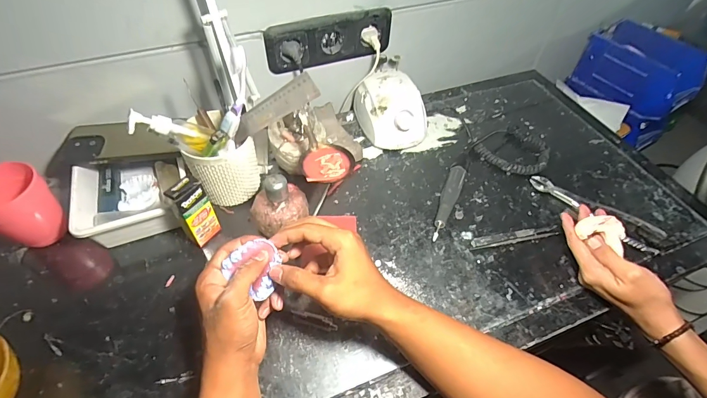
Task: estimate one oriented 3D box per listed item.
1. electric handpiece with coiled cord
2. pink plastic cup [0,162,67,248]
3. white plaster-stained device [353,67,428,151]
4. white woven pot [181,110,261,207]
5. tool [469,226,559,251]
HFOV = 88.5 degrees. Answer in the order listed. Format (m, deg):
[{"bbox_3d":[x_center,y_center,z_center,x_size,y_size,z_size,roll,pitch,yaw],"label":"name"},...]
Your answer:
[{"bbox_3d":[0.211,-0.046,0.601,0.297,0.029,0.107,-27,58,-22],"label":"electric handpiece with coiled cord"},{"bbox_3d":[-0.434,0.014,0.476,0.082,0.097,0.077,1,52,-2],"label":"pink plastic cup"},{"bbox_3d":[0.070,-0.160,0.651,0.110,0.081,0.141,-12,54,-12],"label":"white plaster-stained device"},{"bbox_3d":[-0.184,-0.056,0.528,0.082,0.106,0.086,1,52,-2],"label":"white woven pot"},{"bbox_3d":[0.237,0.056,0.535,0.134,0.009,0.019,-7,53,-9],"label":"tool"}]

